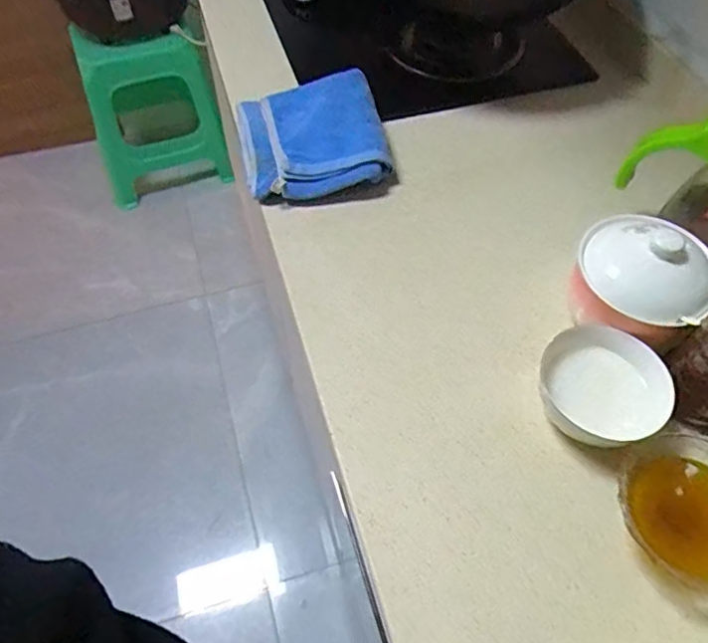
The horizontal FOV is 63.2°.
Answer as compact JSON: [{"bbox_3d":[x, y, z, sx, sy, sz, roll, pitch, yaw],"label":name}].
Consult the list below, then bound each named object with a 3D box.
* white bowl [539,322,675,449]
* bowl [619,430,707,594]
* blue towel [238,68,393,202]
[{"bbox_3d":[0.220,0.061,0.517,0.103,0.055,0.097,1,57,-1],"label":"white bowl"},{"bbox_3d":[0.273,0.156,0.465,0.119,0.046,0.120,1,57,-1],"label":"bowl"},{"bbox_3d":[-0.050,-0.229,0.710,0.170,0.048,0.174,-14,58,-10],"label":"blue towel"}]

